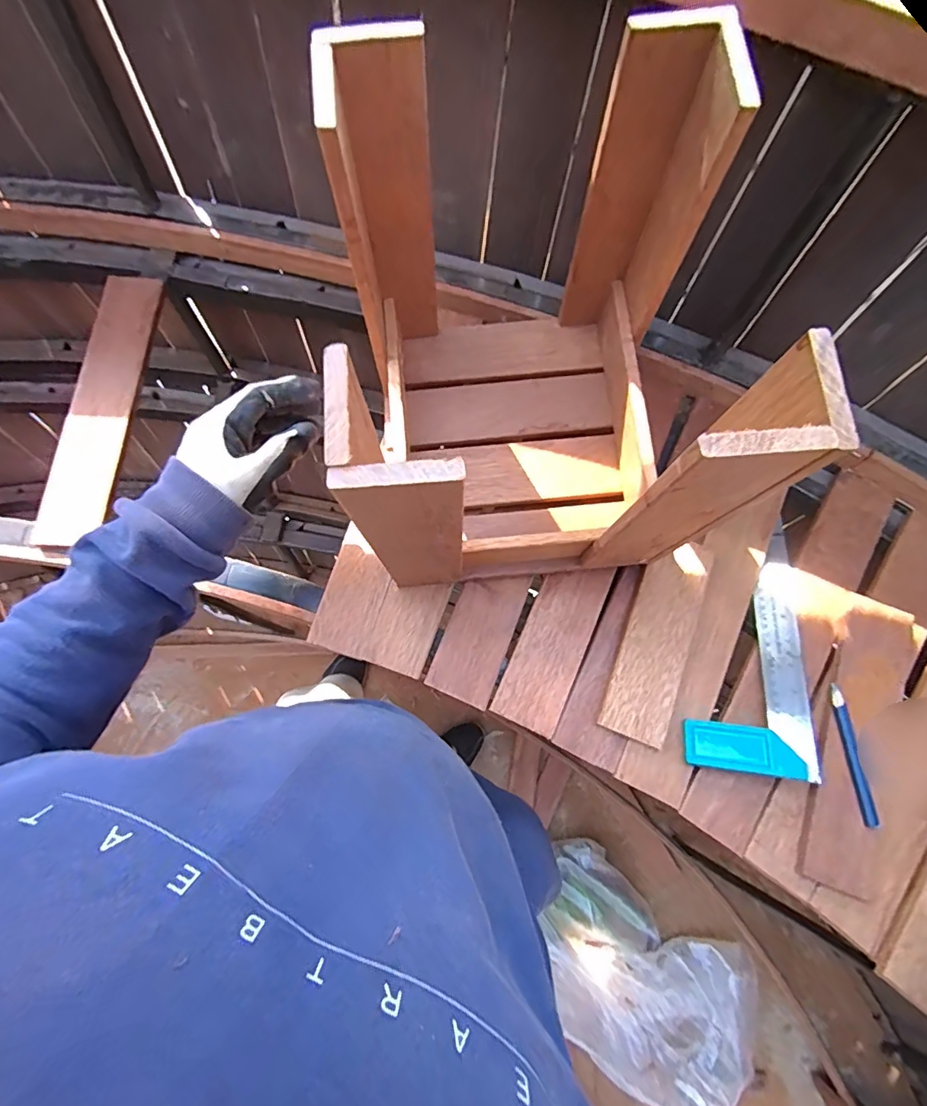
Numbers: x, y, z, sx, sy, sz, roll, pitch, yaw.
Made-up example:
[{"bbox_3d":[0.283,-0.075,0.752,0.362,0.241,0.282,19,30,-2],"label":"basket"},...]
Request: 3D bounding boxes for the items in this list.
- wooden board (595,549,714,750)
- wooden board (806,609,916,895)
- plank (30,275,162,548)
[{"bbox_3d":[0.191,0.082,0.500,0.062,0.015,0.198,23,77,4],"label":"wooden board"},{"bbox_3d":[0.377,0.177,0.483,0.078,0.015,0.261,24,73,-1],"label":"wooden board"},{"bbox_3d":[-0.397,-0.164,0.566,0.058,0.029,0.321,5,77,0],"label":"plank"}]

